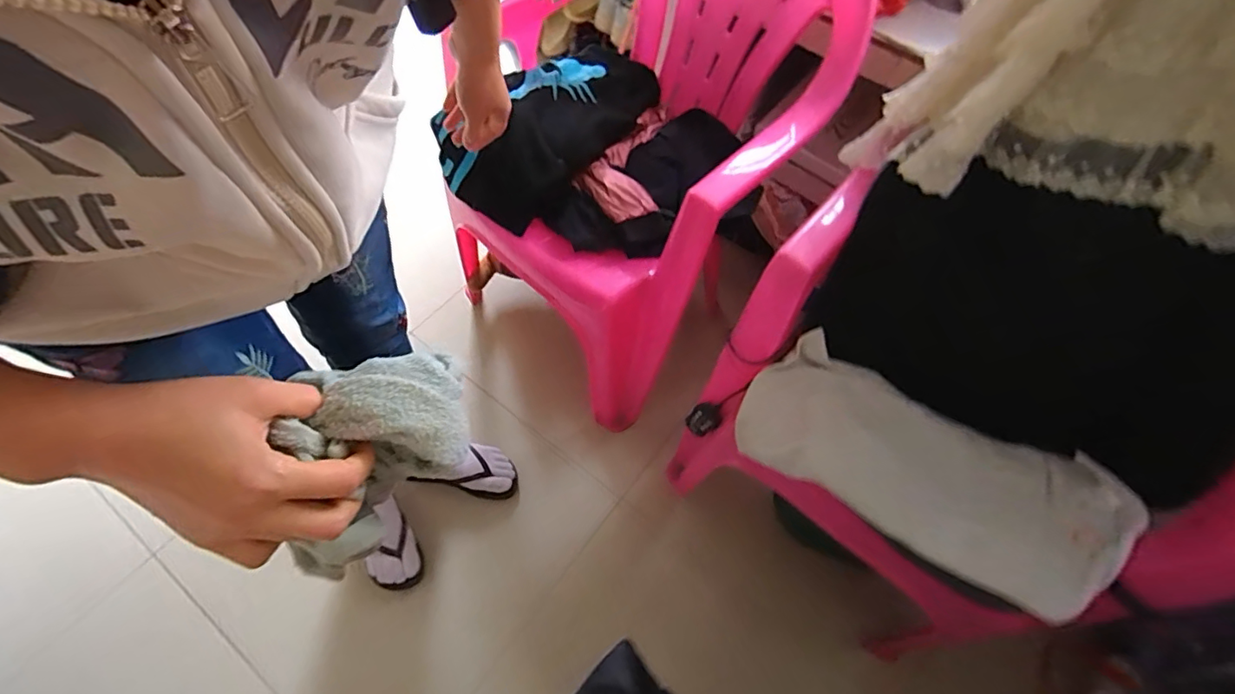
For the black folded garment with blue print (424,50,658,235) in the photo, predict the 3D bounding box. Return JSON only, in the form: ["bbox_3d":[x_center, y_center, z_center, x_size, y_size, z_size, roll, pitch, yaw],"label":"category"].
[{"bbox_3d":[-0.099,-0.378,0.882,0.209,0.092,0.390,36,71,15],"label":"black folded garment with blue print"}]

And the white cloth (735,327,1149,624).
[{"bbox_3d":[0.371,0.141,0.682,0.410,0.116,0.210,33,63,14],"label":"white cloth"}]

